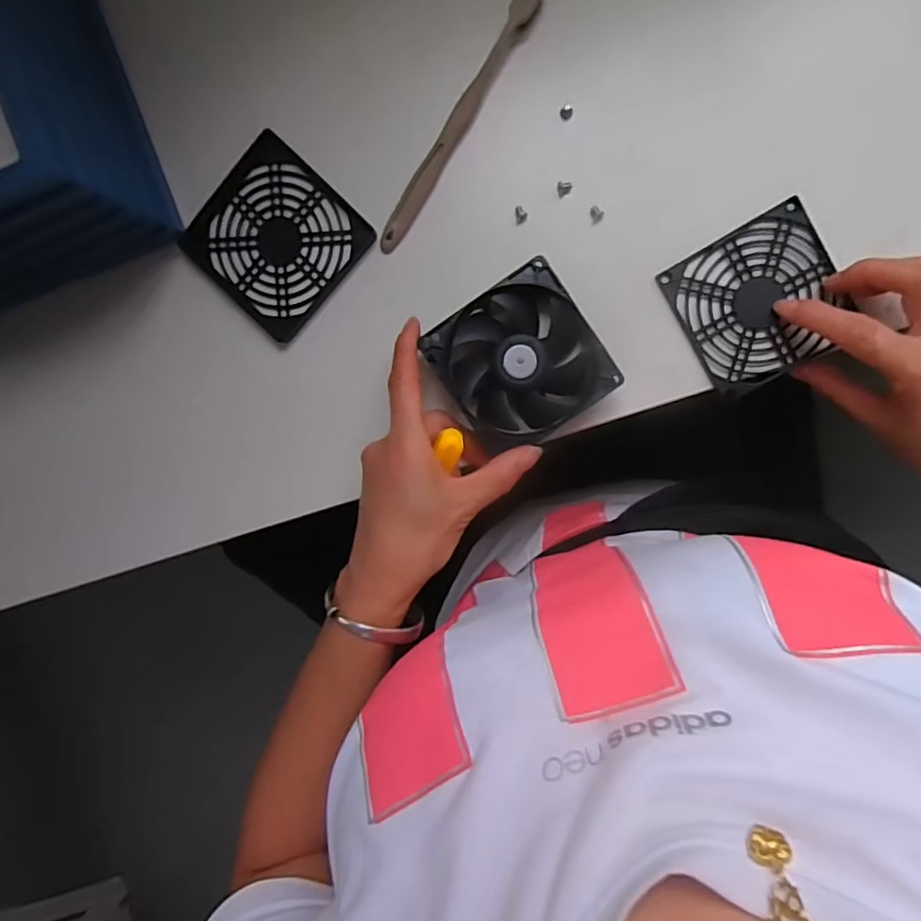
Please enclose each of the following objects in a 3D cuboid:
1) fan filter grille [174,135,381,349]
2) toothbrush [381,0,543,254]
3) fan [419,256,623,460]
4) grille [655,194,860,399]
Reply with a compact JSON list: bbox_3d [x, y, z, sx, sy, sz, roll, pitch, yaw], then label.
[{"bbox_3d":[-0.120,-0.145,0.376,0.096,0.009,0.097,44,99,-2],"label":"fan filter grille"},{"bbox_3d":[-0.002,-0.209,0.352,0.015,0.009,0.173,33,99,0],"label":"toothbrush"},{"bbox_3d":[0.037,-0.060,0.353,0.091,0.026,0.092,-33,94,8],"label":"fan"},{"bbox_3d":[0.183,-0.096,0.349,0.091,0.007,0.091,-29,94,8],"label":"grille"}]

